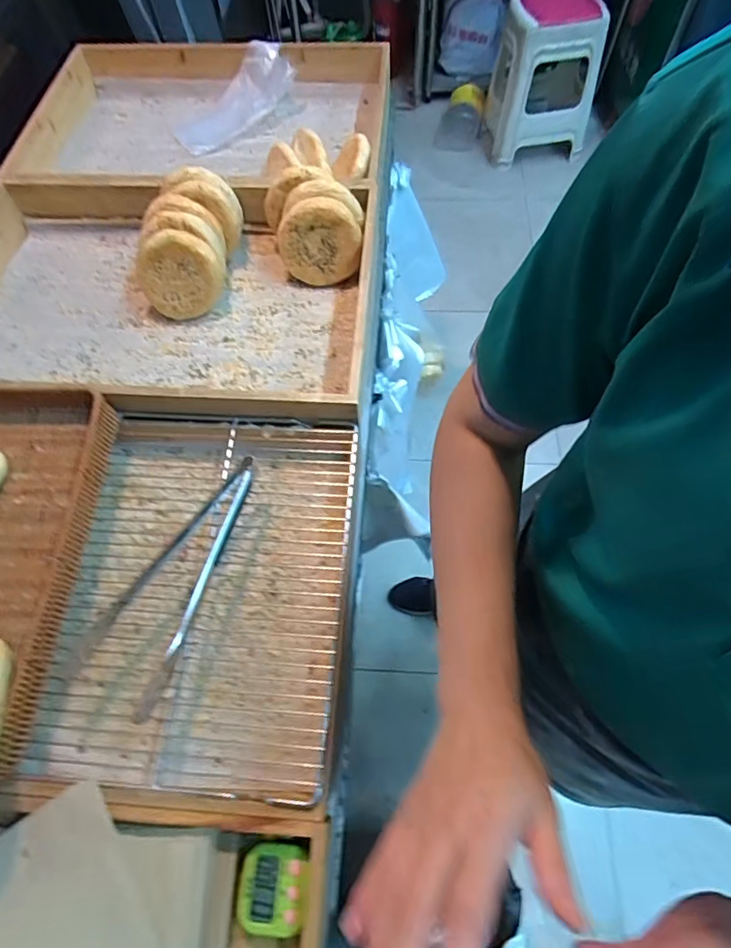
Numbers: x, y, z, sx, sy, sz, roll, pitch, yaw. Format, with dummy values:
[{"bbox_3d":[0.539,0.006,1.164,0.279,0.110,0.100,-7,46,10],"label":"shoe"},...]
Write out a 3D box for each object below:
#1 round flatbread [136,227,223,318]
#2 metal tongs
[{"bbox_3d":[-0.267,-0.285,0.752,0.116,0.114,0.021,-8,34,2],"label":"round flatbread"},{"bbox_3d":[-0.200,0.098,0.561,0.114,0.044,0.276,20,65,12],"label":"metal tongs"}]

